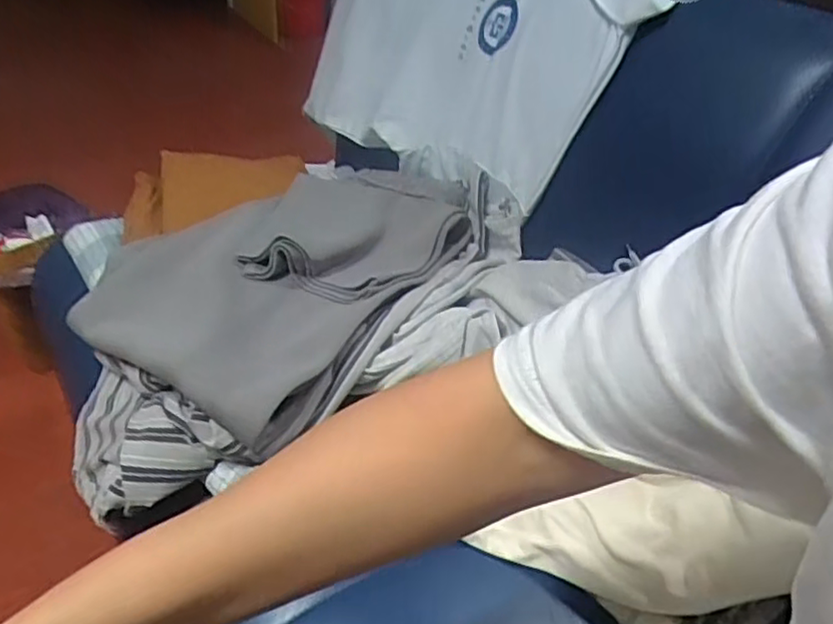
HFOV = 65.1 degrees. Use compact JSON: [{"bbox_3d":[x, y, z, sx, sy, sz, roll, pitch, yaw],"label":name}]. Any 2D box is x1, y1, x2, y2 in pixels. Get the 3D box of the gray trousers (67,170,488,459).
[{"bbox_3d":[-0.130,-0.061,0.737,0.318,0.080,0.430,27,44,24],"label":"gray trousers"}]

